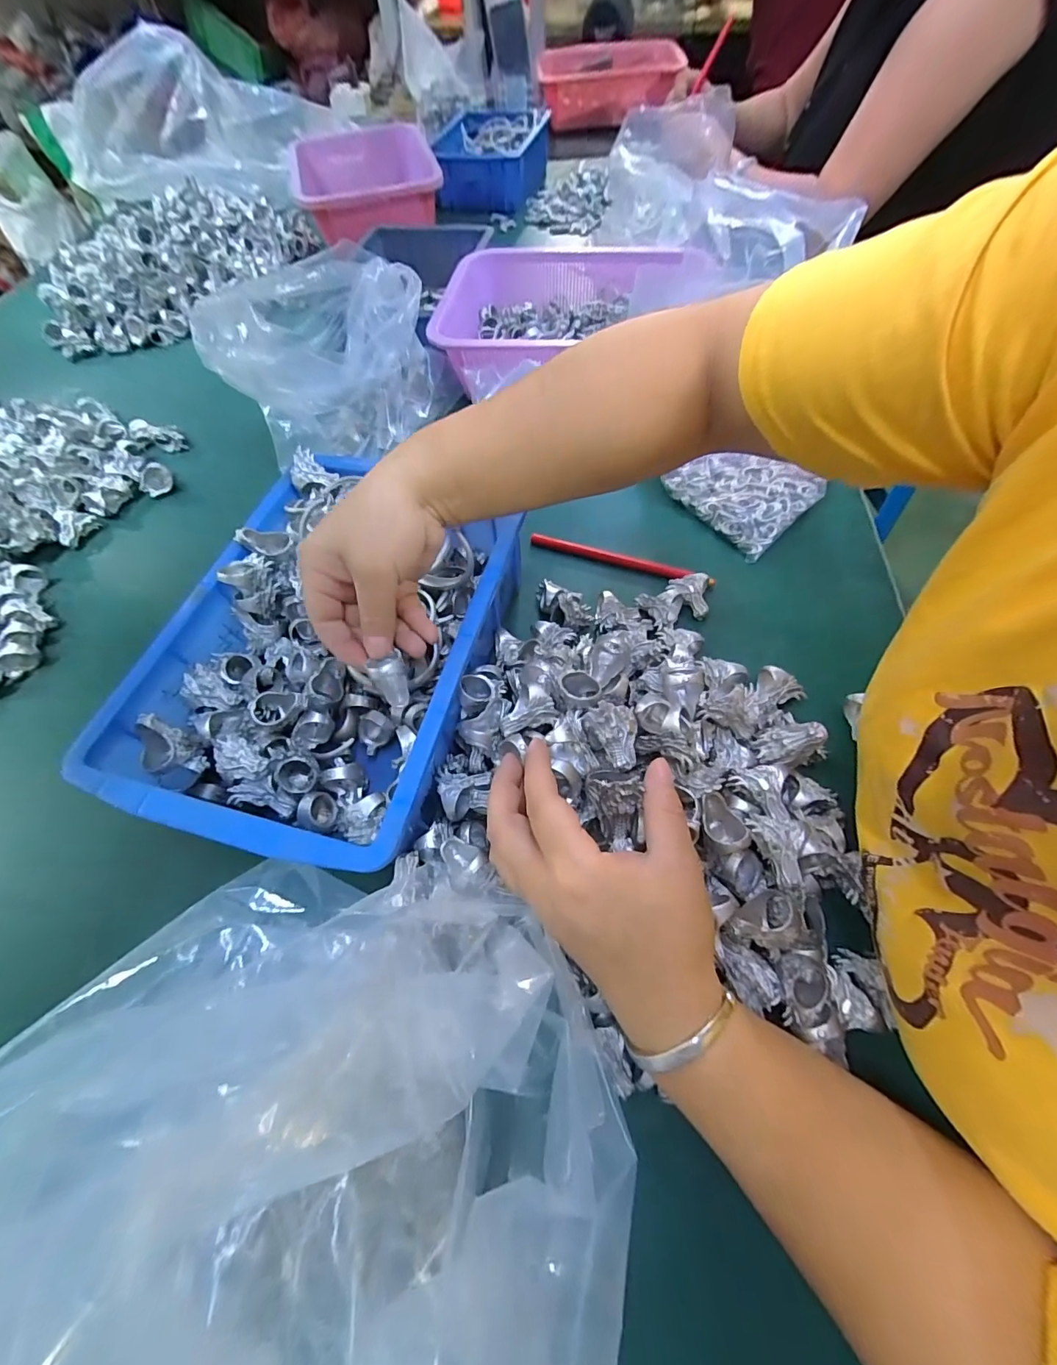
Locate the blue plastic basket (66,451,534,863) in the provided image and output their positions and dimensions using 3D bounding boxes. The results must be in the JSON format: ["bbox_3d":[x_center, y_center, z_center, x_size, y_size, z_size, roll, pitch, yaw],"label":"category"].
[{"bbox_3d":[-0.136,-0.029,0.342,0.208,0.085,0.286,11,63,9],"label":"blue plastic basket"}]

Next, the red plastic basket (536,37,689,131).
[{"bbox_3d":[0.157,-1.148,0.887,0.266,0.076,0.159,4,62,6],"label":"red plastic basket"}]

